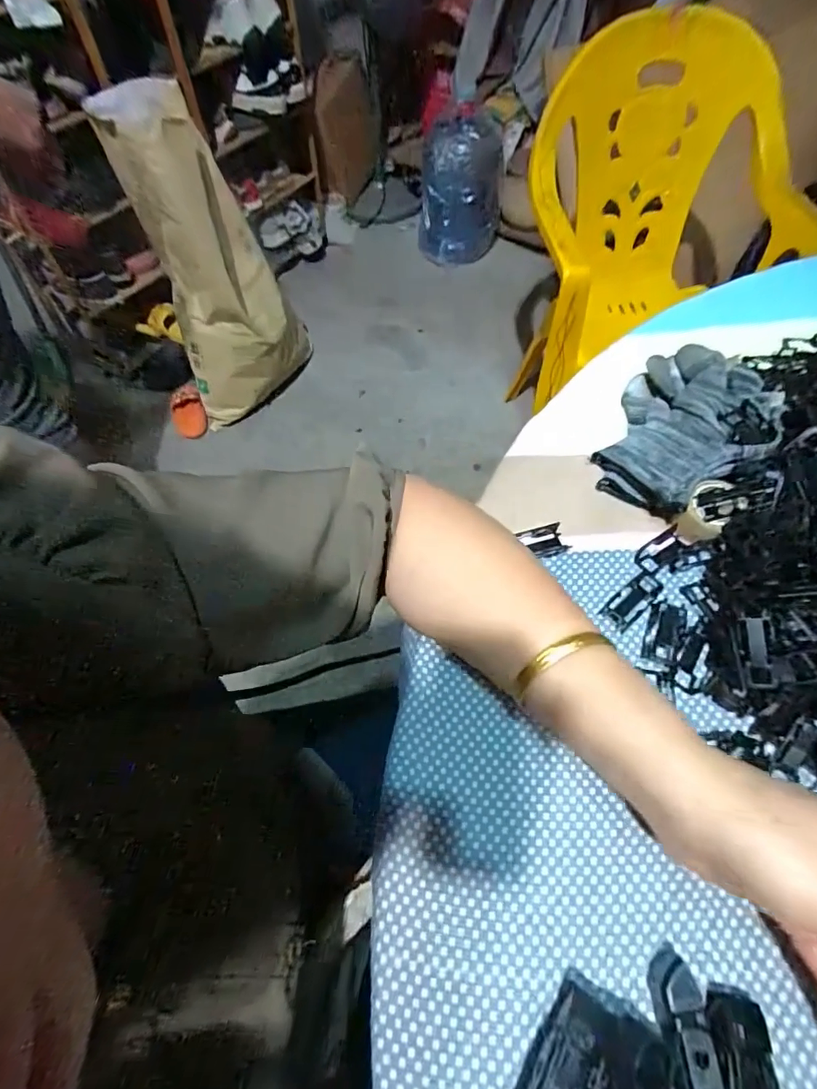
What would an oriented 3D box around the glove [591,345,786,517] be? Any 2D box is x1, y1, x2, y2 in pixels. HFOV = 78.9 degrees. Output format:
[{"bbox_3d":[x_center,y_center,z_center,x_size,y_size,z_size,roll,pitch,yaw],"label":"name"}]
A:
[{"bbox_3d":[0.199,-0.084,0.353,0.094,0.037,0.153,24,63,18],"label":"glove"}]

